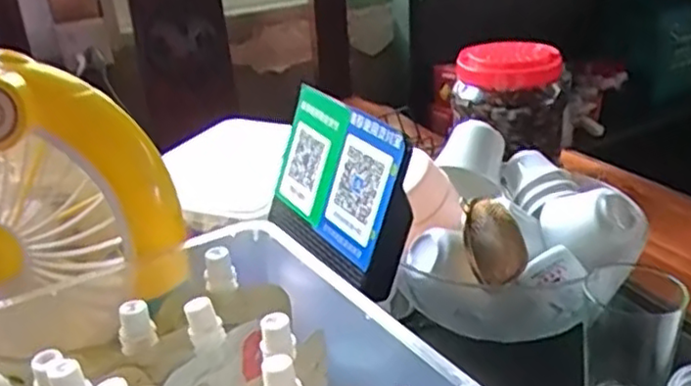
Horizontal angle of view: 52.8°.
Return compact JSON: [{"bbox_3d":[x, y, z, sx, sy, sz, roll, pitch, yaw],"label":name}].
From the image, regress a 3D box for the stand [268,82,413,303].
[{"bbox_3d":[-0.011,-0.007,0.510,0.040,0.112,0.147,-18,28,-28],"label":"stand"}]

